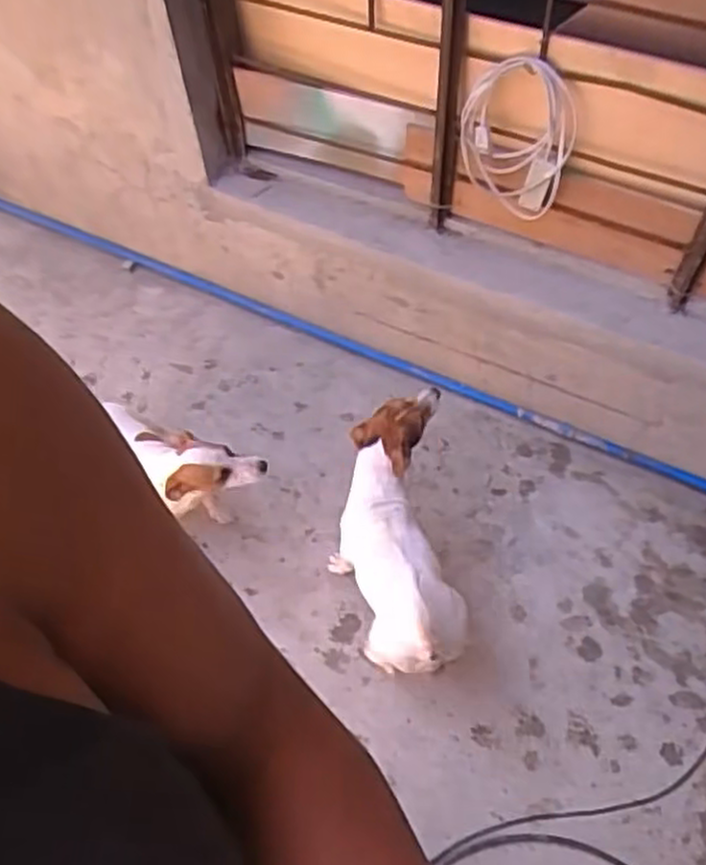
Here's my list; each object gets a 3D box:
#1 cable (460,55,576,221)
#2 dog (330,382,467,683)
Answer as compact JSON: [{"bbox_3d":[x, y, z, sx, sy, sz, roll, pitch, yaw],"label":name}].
[{"bbox_3d":[0.297,-0.539,1.390,0.209,0.293,0.046,23,60,16],"label":"cable"},{"bbox_3d":[0.077,0.200,1.452,0.216,0.373,0.503,-6,68,-2],"label":"dog"}]

